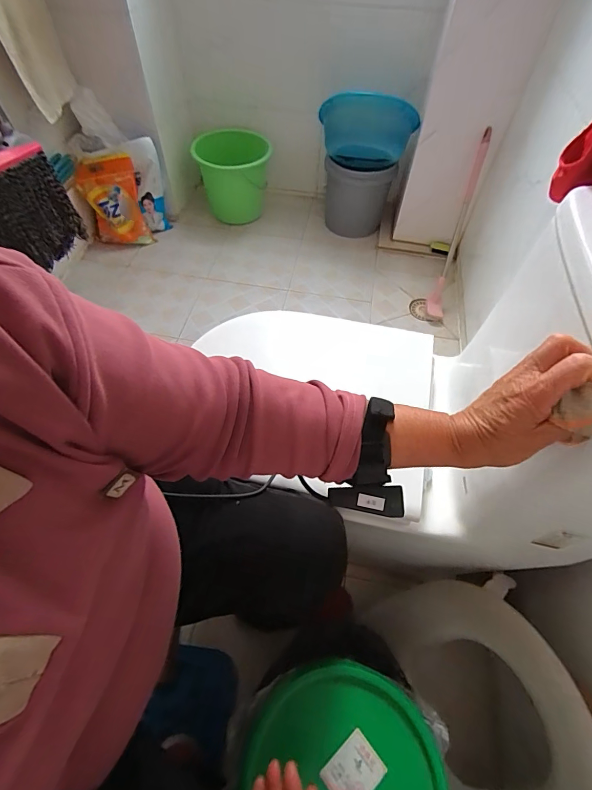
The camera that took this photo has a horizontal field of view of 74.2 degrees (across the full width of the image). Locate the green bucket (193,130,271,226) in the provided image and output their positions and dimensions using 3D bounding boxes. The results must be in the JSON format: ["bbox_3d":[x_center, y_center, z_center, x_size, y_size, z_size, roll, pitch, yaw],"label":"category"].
[{"bbox_3d":[-0.251,-0.882,1.590,0.295,0.248,0.296,-6,56,-5],"label":"green bucket"}]

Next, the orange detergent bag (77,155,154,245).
[{"bbox_3d":[-0.683,-0.718,1.472,0.206,0.309,0.044,-16,29,-11],"label":"orange detergent bag"}]

